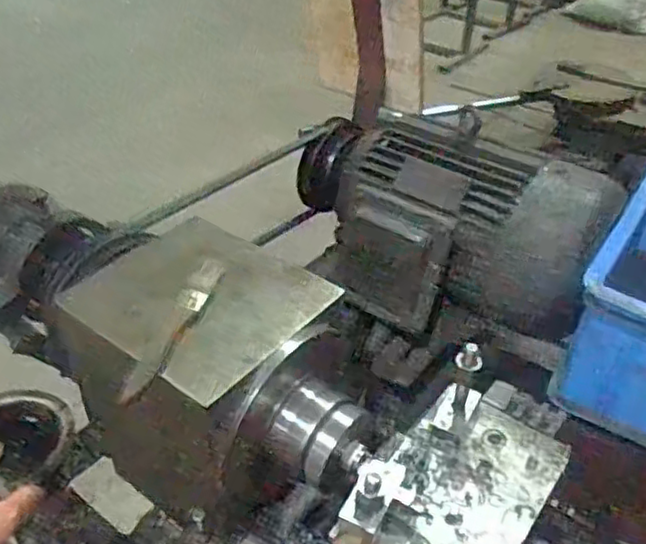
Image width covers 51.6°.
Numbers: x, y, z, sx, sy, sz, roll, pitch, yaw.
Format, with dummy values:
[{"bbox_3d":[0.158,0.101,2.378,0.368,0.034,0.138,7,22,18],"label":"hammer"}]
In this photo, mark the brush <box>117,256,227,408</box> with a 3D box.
[{"bbox_3d":[-0.109,0.037,0.505,0.023,0.017,0.143,9,38,10],"label":"brush"}]

